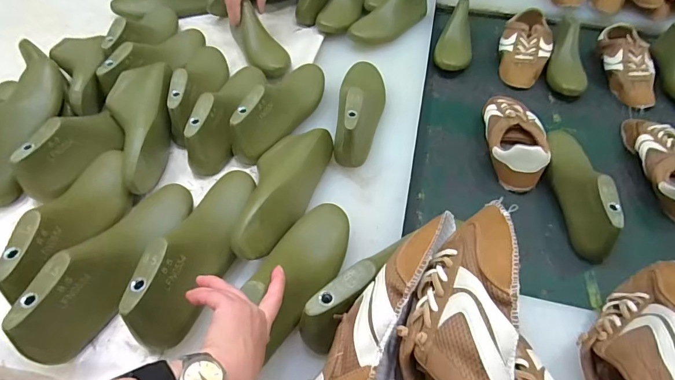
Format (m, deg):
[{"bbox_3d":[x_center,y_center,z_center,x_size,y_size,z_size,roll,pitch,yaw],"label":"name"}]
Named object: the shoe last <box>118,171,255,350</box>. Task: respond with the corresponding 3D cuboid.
[{"bbox_3d":[-0.166,0.060,0.488,0.072,0.082,0.249,9,52,6],"label":"shoe last"}]

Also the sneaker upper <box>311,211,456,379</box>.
[{"bbox_3d":[0.048,0.124,0.390,0.071,0.067,0.242,23,74,16],"label":"sneaker upper"}]

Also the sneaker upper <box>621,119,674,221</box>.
[{"bbox_3d":[0.572,-0.052,0.695,0.084,0.088,0.244,6,51,3],"label":"sneaker upper"}]

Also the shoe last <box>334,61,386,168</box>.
[{"bbox_3d":[0.043,-0.152,0.687,0.083,0.100,0.258,6,51,3],"label":"shoe last"}]

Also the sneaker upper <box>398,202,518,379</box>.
[{"bbox_3d":[0.100,0.147,0.342,0.091,0.093,0.288,14,77,10],"label":"sneaker upper"}]

